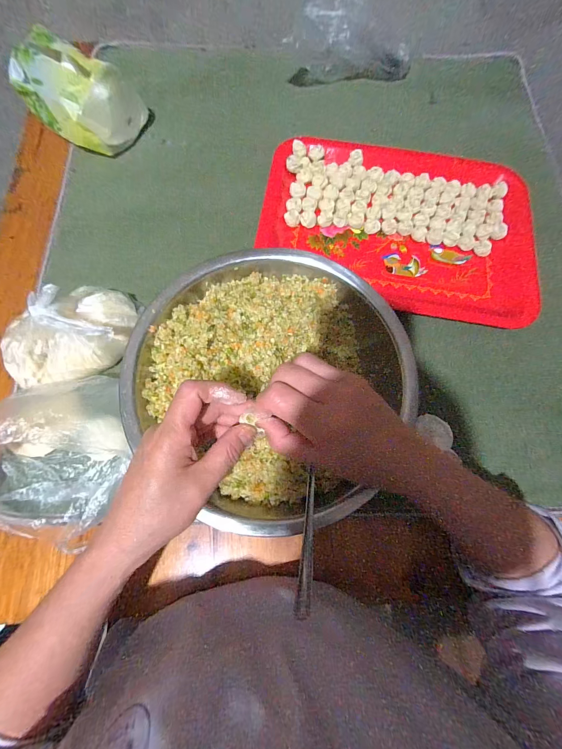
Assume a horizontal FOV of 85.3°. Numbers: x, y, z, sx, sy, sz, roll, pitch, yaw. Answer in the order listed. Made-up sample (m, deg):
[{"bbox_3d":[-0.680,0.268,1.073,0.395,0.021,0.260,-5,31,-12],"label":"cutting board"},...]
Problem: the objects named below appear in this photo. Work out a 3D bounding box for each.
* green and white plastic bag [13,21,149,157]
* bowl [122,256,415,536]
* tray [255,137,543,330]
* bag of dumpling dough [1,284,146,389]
[{"bbox_3d":[-0.280,-0.394,0.429,0.123,0.098,0.113,32,74,7],"label":"green and white plastic bag"},{"bbox_3d":[-0.010,0.008,0.332,0.279,0.092,0.288,1,73,-3],"label":"bowl"},{"bbox_3d":[0.168,-0.219,0.434,0.378,0.018,0.264,12,75,2],"label":"tray"},{"bbox_3d":[-0.242,-0.046,0.347,0.156,0.076,0.101,-30,77,-12],"label":"bag of dumpling dough"}]

